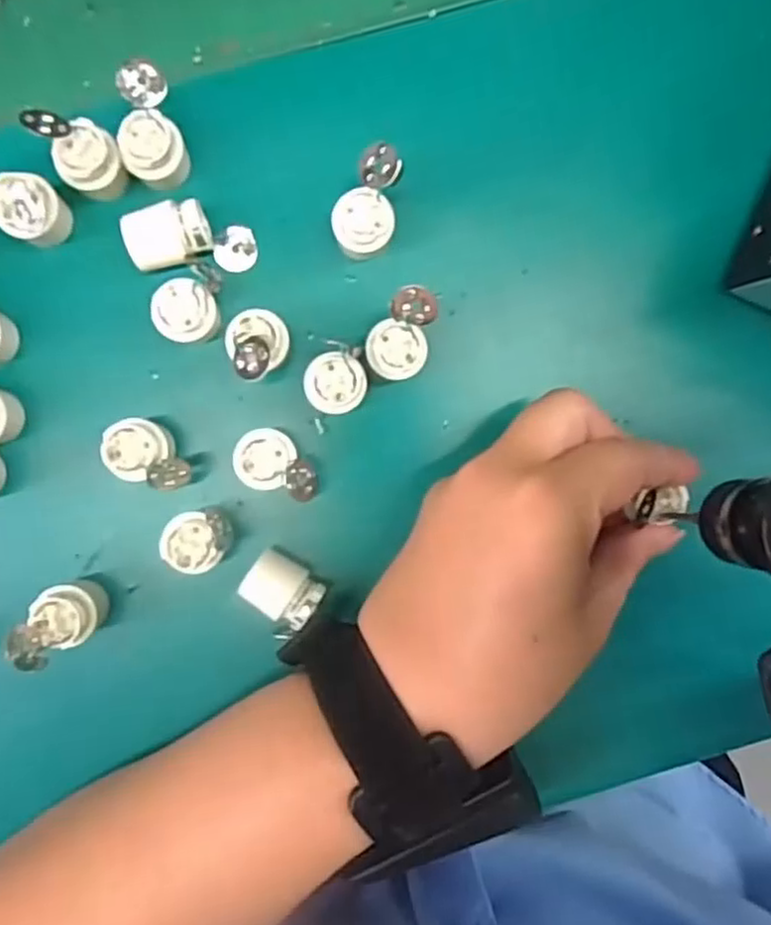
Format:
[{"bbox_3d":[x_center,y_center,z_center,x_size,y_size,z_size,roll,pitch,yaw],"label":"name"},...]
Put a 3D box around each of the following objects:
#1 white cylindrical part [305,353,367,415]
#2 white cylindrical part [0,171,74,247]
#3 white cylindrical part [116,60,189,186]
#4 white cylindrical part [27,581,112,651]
[{"bbox_3d":[-0.018,-0.028,0.258,0.021,0.026,0.021,0,90,-1],"label":"white cylindrical part"},{"bbox_3d":[-0.123,-0.087,0.249,0.018,0.028,0.020,14,90,-1],"label":"white cylindrical part"},{"bbox_3d":[-0.081,-0.114,0.247,0.020,0.033,0.032,-14,91,-1],"label":"white cylindrical part"},{"bbox_3d":[-0.111,0.053,0.254,0.017,0.028,0.020,-11,91,-1],"label":"white cylindrical part"}]

